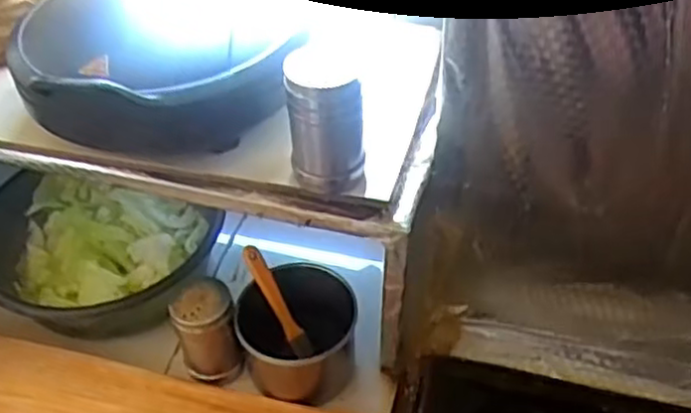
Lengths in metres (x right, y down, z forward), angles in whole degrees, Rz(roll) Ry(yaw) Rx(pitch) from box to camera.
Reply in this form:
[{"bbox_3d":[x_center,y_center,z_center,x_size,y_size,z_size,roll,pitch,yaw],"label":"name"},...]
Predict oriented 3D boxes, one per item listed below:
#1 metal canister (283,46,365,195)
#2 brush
[{"bbox_3d":[-0.018,-0.074,0.612,0.065,0.112,0.059,-8,45,-6],"label":"metal canister"},{"bbox_3d":[-0.071,0.099,0.750,0.022,0.014,0.126,-31,96,-26],"label":"brush"}]

